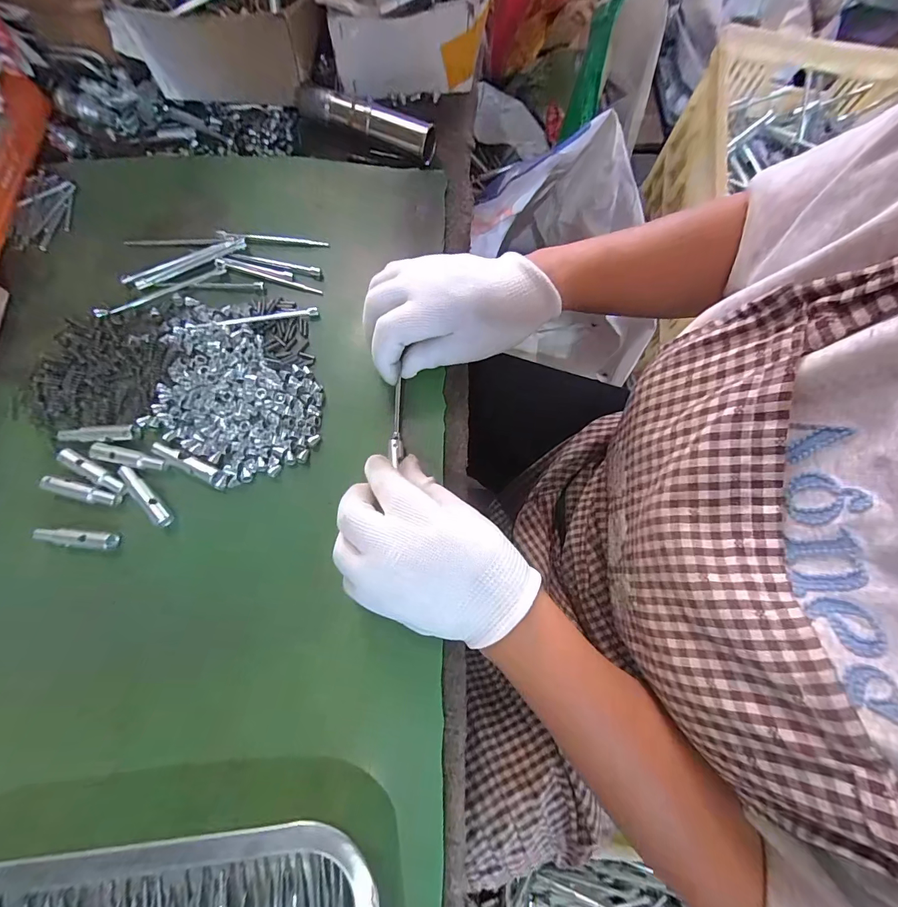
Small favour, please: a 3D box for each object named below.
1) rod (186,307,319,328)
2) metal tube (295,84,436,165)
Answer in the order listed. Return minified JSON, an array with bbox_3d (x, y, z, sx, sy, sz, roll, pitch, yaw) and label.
[{"bbox_3d":[-0.152,-0.105,0.313,0.099,0.004,0.007,-7,76,-4],"label":"rod"},{"bbox_3d":[-0.075,-0.294,0.357,0.133,0.025,0.022,24,76,4],"label":"metal tube"}]

